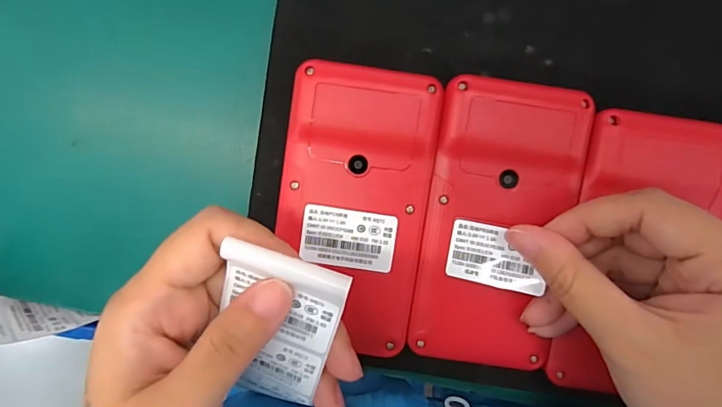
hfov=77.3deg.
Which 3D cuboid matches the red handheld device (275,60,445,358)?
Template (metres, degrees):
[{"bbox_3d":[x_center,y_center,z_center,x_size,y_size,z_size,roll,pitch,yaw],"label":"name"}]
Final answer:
[{"bbox_3d":[-0.003,0.002,0.197,0.061,0.020,0.116,8,97,-1],"label":"red handheld device"}]

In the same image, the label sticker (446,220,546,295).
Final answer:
[{"bbox_3d":[0.055,0.022,0.186,0.037,0.004,0.025,10,93,17],"label":"label sticker"}]

